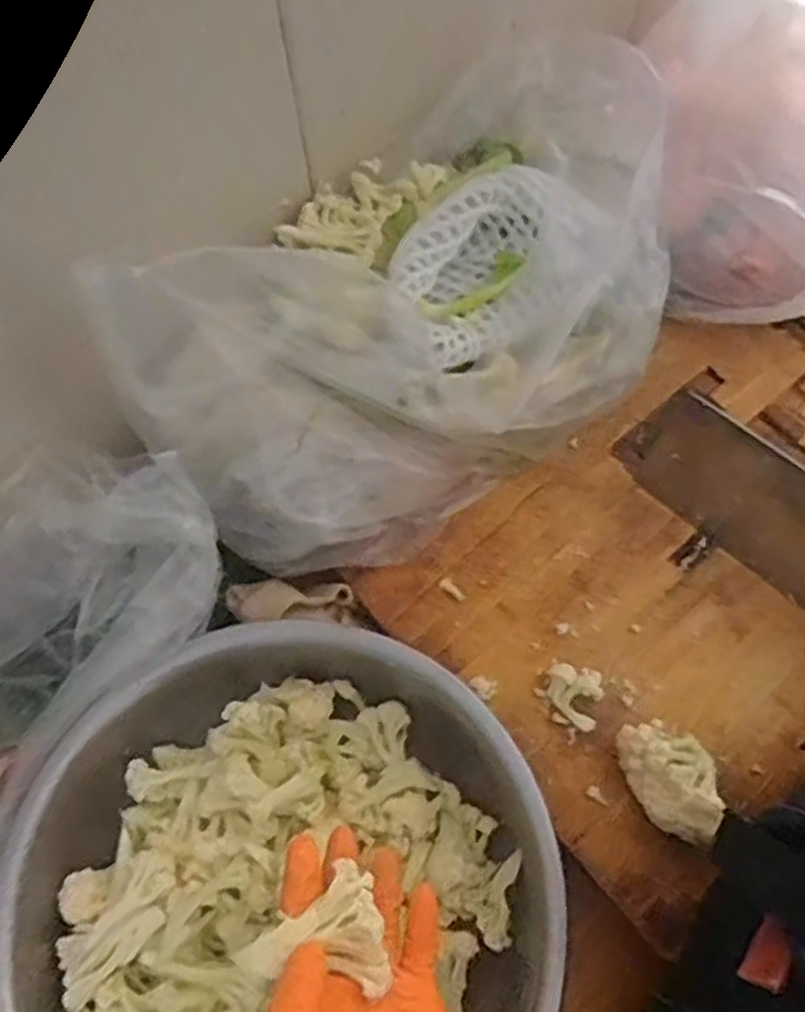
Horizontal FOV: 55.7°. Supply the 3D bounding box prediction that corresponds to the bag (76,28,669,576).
[{"bbox_3d":[0.015,-0.140,0.572,0.411,0.251,0.228,-38,71,-13],"label":"bag"}]

